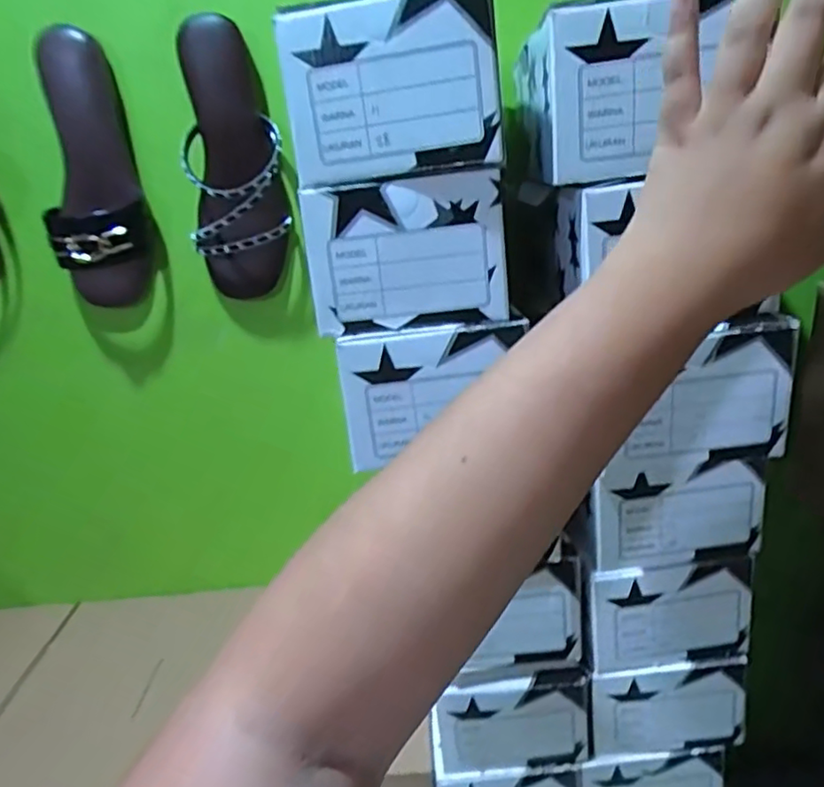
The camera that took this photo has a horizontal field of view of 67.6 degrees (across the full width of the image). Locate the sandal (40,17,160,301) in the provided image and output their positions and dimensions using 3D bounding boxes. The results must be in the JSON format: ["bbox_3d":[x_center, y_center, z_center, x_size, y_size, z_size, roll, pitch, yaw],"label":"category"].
[{"bbox_3d":[-0.296,-0.199,0.568,0.085,0.232,0.073,-13,20,-22],"label":"sandal"}]

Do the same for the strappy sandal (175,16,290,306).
[{"bbox_3d":[-0.166,-0.213,0.573,0.085,0.238,0.070,-9,19,-13],"label":"strappy sandal"}]

